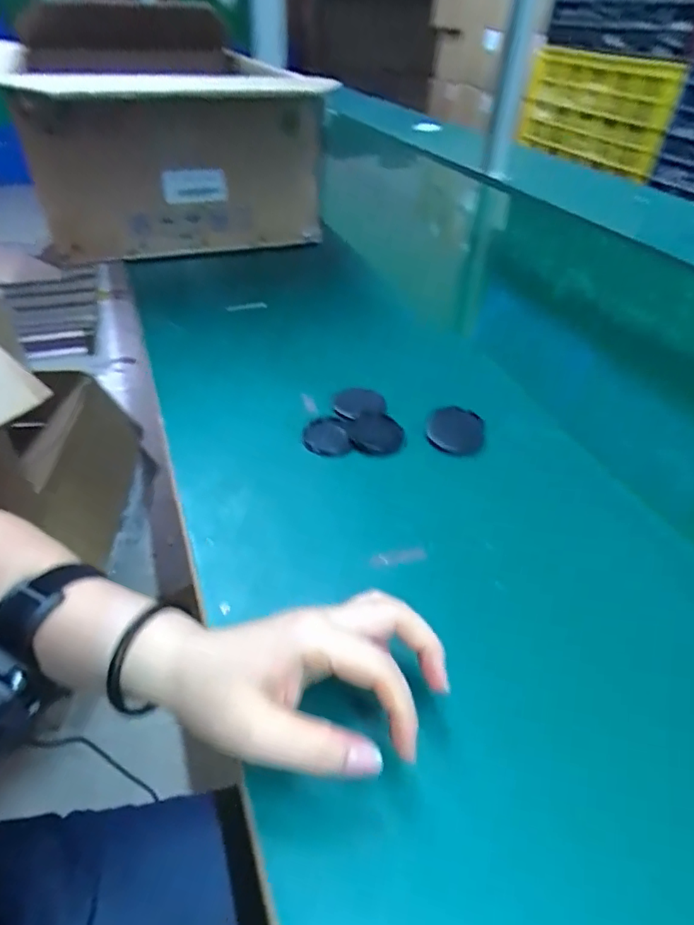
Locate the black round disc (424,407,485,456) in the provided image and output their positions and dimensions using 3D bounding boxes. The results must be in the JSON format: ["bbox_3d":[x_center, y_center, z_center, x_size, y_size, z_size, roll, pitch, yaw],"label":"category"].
[{"bbox_3d":[0.099,-0.027,0.485,0.051,0.013,0.063,8,41,6],"label":"black round disc"}]

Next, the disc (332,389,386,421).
[{"bbox_3d":[0.012,-0.056,0.509,0.050,0.006,0.050,1,41,-1],"label":"disc"}]

